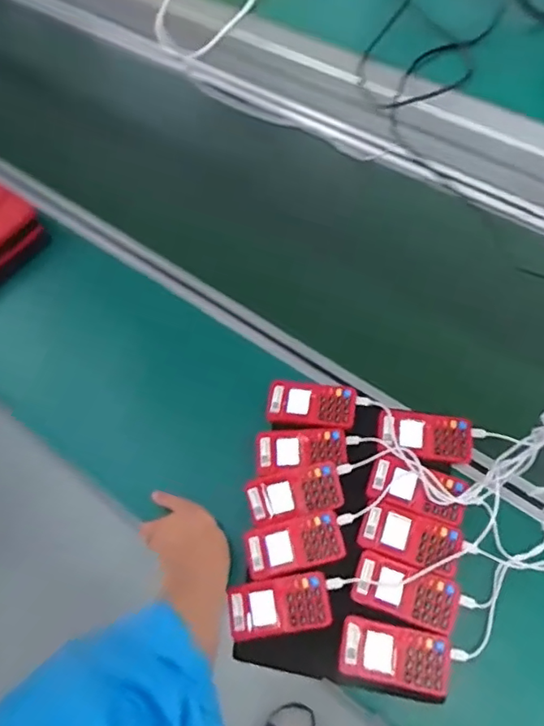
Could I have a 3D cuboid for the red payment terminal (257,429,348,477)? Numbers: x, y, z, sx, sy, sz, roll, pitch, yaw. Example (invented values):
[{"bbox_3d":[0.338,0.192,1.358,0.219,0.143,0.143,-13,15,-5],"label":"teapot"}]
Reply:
[{"bbox_3d":[0.041,0.121,0.734,0.121,0.017,0.061,-3,64,2],"label":"red payment terminal"}]

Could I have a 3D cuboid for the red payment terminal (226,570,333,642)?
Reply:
[{"bbox_3d":[0.011,0.293,0.646,0.119,0.020,0.060,-10,64,-1],"label":"red payment terminal"}]

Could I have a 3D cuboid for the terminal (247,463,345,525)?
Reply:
[{"bbox_3d":[0.032,0.170,0.698,0.123,0.018,0.062,-14,64,-3],"label":"terminal"}]

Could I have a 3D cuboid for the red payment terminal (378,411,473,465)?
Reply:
[{"bbox_3d":[0.207,0.097,0.727,0.121,0.019,0.063,6,65,7],"label":"red payment terminal"}]

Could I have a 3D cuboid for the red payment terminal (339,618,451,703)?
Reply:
[{"bbox_3d":[0.140,0.340,0.617,0.122,0.016,0.069,10,65,8],"label":"red payment terminal"}]

